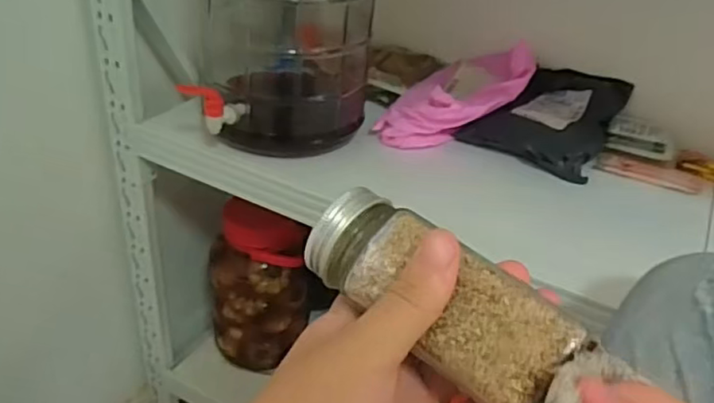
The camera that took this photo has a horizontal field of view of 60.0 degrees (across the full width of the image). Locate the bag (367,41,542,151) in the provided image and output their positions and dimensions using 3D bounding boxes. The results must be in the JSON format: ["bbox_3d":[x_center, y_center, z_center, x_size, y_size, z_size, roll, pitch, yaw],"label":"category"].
[{"bbox_3d":[0.142,-0.148,0.872,0.133,0.102,0.235,24,37,27],"label":"bag"}]

